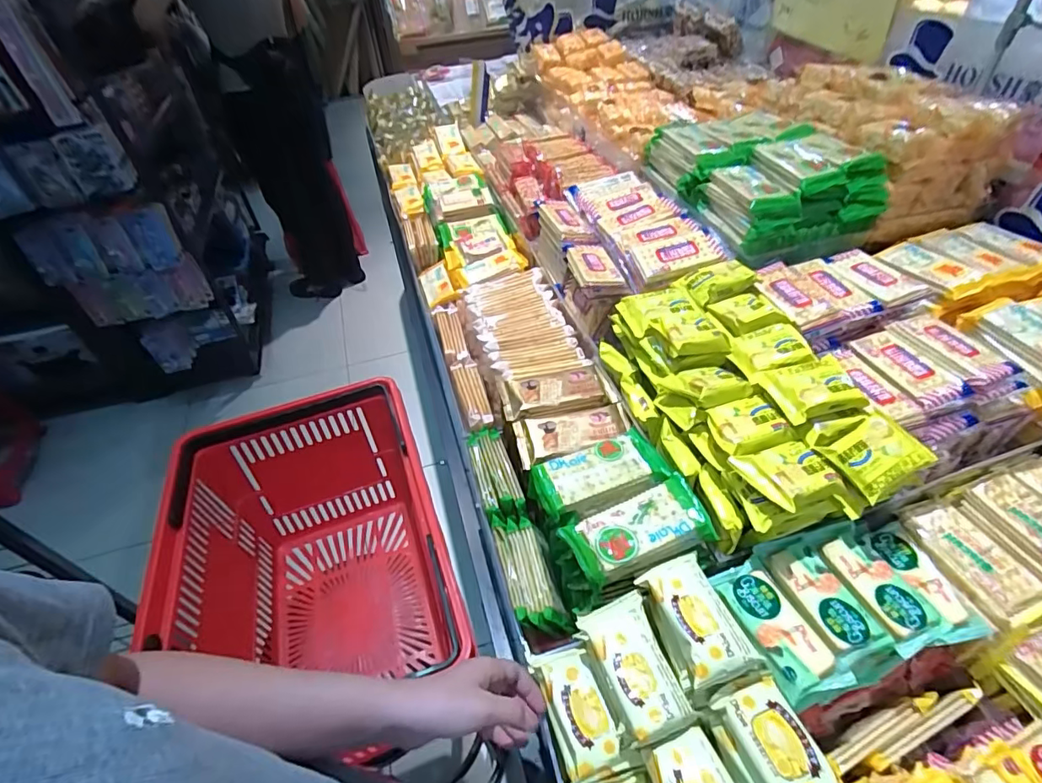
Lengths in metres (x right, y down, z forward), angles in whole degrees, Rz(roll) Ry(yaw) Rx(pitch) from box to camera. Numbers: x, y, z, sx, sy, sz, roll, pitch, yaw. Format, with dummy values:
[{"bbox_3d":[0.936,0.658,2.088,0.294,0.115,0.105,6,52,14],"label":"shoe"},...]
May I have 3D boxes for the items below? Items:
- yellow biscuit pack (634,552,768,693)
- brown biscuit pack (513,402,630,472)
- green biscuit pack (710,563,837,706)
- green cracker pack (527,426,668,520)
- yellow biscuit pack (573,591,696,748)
[{"bbox_3d":[0.143,0.184,0.418,0.059,0.029,0.097,-18,47,-13],"label":"yellow biscuit pack"},{"bbox_3d":[0.060,0.047,0.585,0.132,0.015,0.058,-11,46,-6],"label":"brown biscuit pack"},{"bbox_3d":[0.209,0.195,0.431,0.050,0.018,0.104,-22,49,-16],"label":"green biscuit pack"},{"bbox_3d":[0.078,0.082,0.514,0.131,0.017,0.065,-16,47,-12],"label":"green cracker pack"},{"bbox_3d":[0.091,0.222,0.416,0.055,0.017,0.100,-16,47,-11],"label":"yellow biscuit pack"}]

